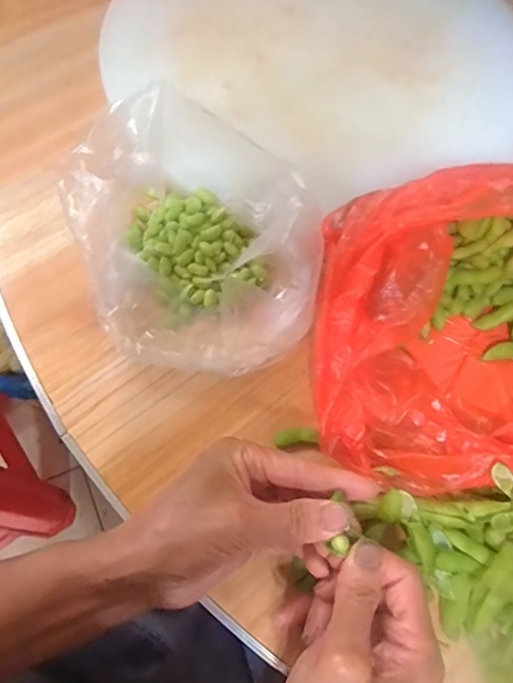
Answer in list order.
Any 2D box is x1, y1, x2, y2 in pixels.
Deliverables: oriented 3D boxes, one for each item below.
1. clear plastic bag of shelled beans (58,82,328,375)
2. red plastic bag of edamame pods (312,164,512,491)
[{"bbox_3d":[-0.040,-0.076,0.385,0.167,0.094,0.181,-17,69,-10],"label":"clear plastic bag of shelled beans"},{"bbox_3d":[0.174,-0.019,0.325,0.250,0.192,0.196,3,67,-2],"label":"red plastic bag of edamame pods"}]

